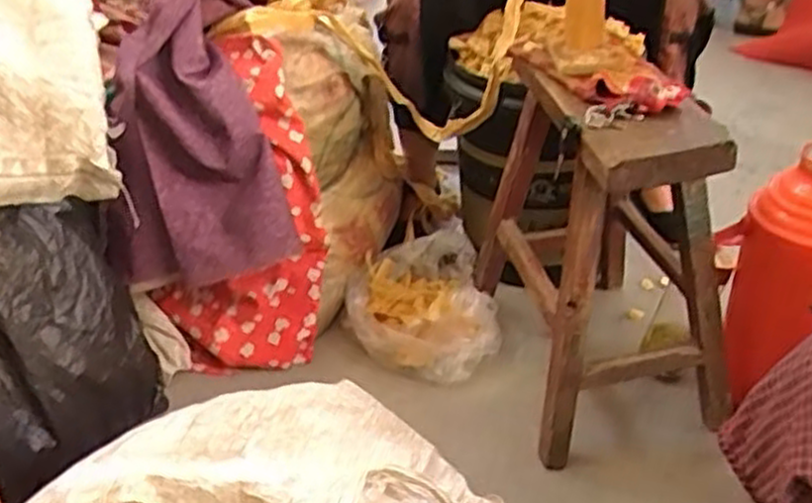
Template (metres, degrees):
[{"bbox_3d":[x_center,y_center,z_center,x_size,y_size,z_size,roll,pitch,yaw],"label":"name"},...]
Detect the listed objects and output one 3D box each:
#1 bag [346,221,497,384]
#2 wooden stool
[{"bbox_3d":[0.017,0.078,1.247,0.217,0.104,0.268,-8,32,-5],"label":"bag"},{"bbox_3d":[0.252,-0.017,1.079,0.239,0.441,0.398,-8,32,-6],"label":"wooden stool"}]

